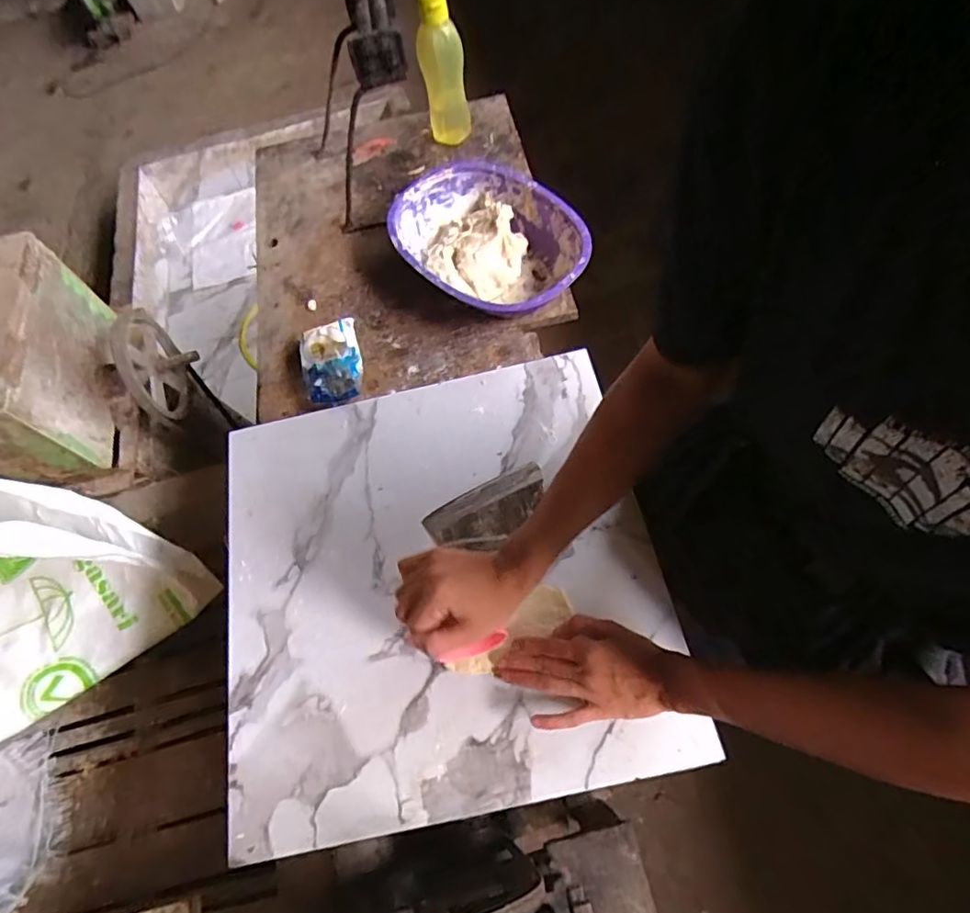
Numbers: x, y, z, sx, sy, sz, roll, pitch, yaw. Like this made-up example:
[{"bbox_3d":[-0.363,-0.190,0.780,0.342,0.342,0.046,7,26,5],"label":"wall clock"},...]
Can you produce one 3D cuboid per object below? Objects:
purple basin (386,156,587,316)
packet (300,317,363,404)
[{"bbox_3d":[0.005,-0.306,0.831,0.226,0.095,0.301,-32,65,-8],"label":"purple basin"},{"bbox_3d":[-0.215,-0.131,0.801,0.085,0.045,0.133,-12,62,1],"label":"packet"}]

